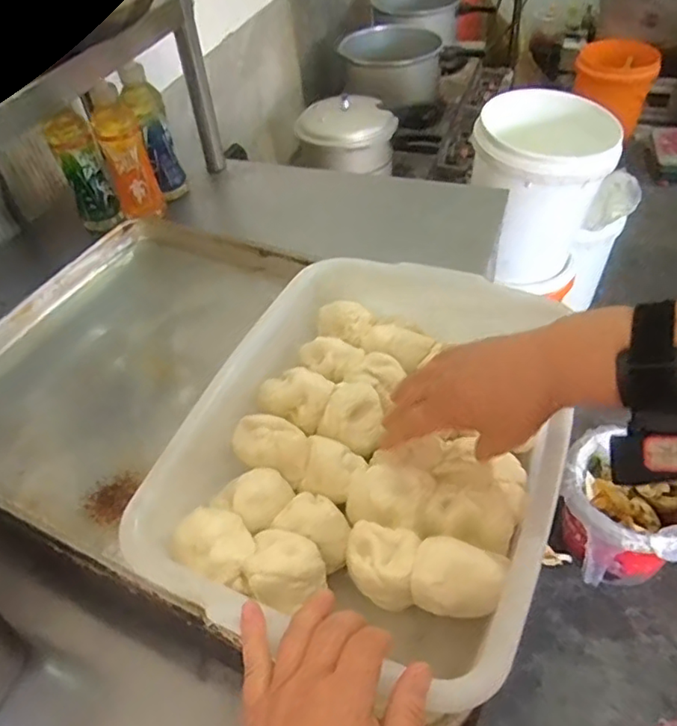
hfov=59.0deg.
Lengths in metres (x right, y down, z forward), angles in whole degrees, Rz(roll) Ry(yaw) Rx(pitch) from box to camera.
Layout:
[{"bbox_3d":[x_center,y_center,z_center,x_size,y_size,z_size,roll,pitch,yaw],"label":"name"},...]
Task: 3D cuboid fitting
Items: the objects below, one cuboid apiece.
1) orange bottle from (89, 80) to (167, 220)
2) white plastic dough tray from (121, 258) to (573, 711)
[{"bbox_3d":[-0.341,-0.335,0.959,0.069,0.197,0.060,-19,48,-12],"label":"orange bottle"},{"bbox_3d":[0.024,0.055,0.480,0.267,0.065,0.338,12,49,17],"label":"white plastic dough tray"}]

